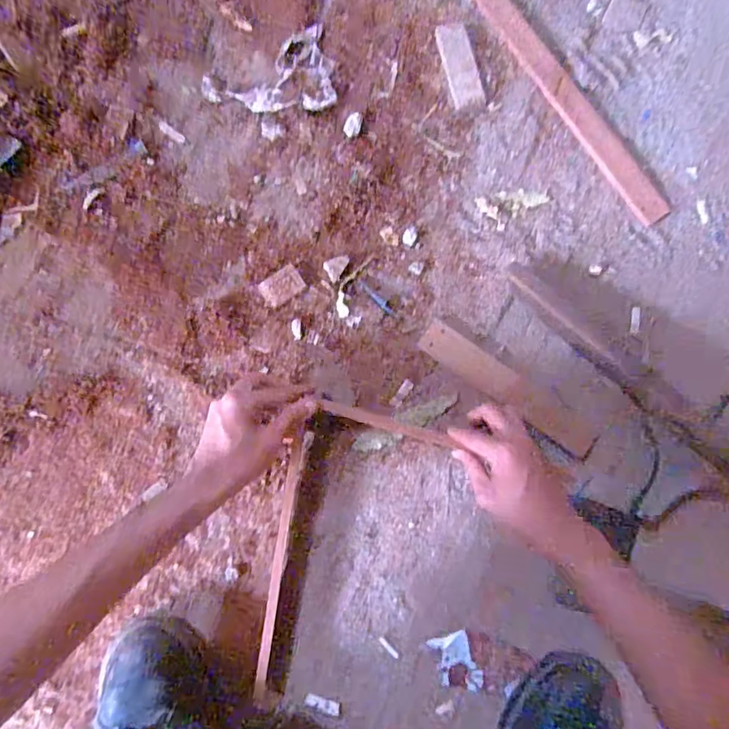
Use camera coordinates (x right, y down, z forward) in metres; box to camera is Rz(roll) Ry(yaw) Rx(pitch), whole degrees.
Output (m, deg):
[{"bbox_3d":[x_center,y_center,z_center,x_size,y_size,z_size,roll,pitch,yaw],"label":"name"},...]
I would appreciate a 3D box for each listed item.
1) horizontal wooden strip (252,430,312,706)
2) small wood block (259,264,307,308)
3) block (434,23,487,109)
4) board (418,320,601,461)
[{"bbox_3d":[-0.081,0.193,0.503,0.014,0.037,0.251,9,81,-1],"label":"horizontal wooden strip"},{"bbox_3d":[-0.090,-0.086,0.564,0.046,0.005,0.031,-35,85,-7],"label":"small wood block"},{"bbox_3d":[0.114,-0.358,0.616,0.039,0.005,0.108,-12,82,-5],"label":"block"},{"bbox_3d":[0.156,0.025,0.562,0.211,0.014,0.042,34,81,2],"label":"board"}]

